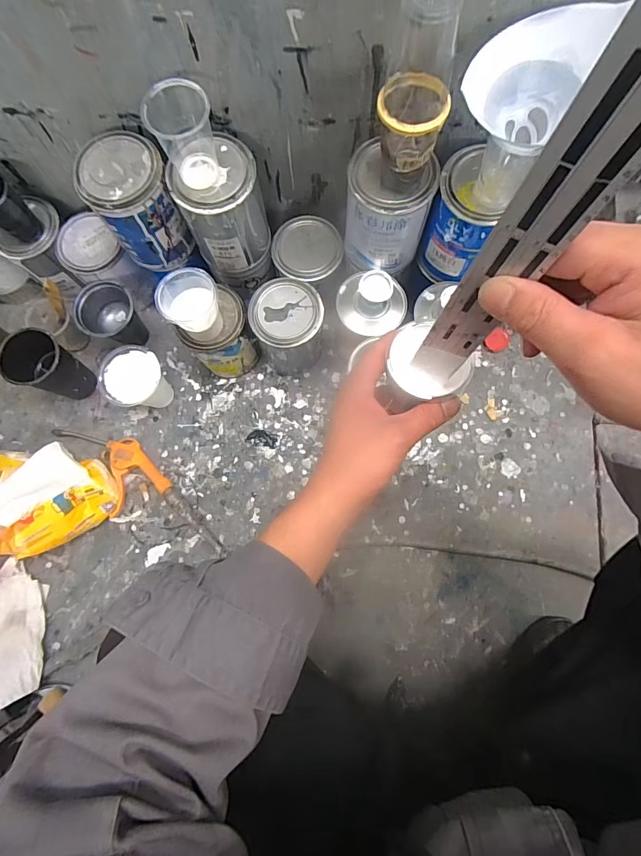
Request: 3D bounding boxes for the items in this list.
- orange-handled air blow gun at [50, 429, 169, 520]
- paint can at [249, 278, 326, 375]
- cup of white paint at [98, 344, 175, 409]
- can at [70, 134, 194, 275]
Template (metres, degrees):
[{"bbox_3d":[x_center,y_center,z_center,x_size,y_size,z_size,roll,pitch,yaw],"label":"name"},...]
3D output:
[{"bbox_3d":[-0.349,0.051,0.666,0.098,0.027,0.205,-40,80,-7],"label":"orange-handled air blow gun"},{"bbox_3d":[-0.050,-0.156,0.646,0.103,0.137,0.101,0,78,1],"label":"paint can"},{"bbox_3d":[-0.290,-0.069,0.651,0.091,0.117,0.087,0,78,1],"label":"cup of white paint"},{"bbox_3d":[-0.245,-0.300,0.548,0.099,0.134,0.102,0,78,1],"label":"can"}]

